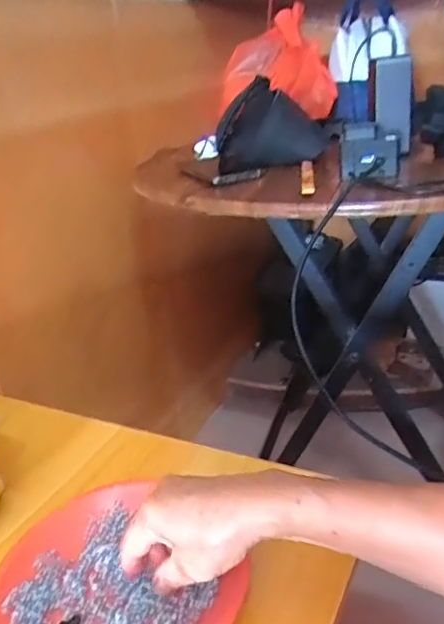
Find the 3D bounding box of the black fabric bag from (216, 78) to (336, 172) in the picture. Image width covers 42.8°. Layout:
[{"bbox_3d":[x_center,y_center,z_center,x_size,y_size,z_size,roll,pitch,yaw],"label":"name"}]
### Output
[{"bbox_3d":[0.076,-0.304,0.911,0.162,0.129,0.110,-25,31,-35],"label":"black fabric bag"}]

